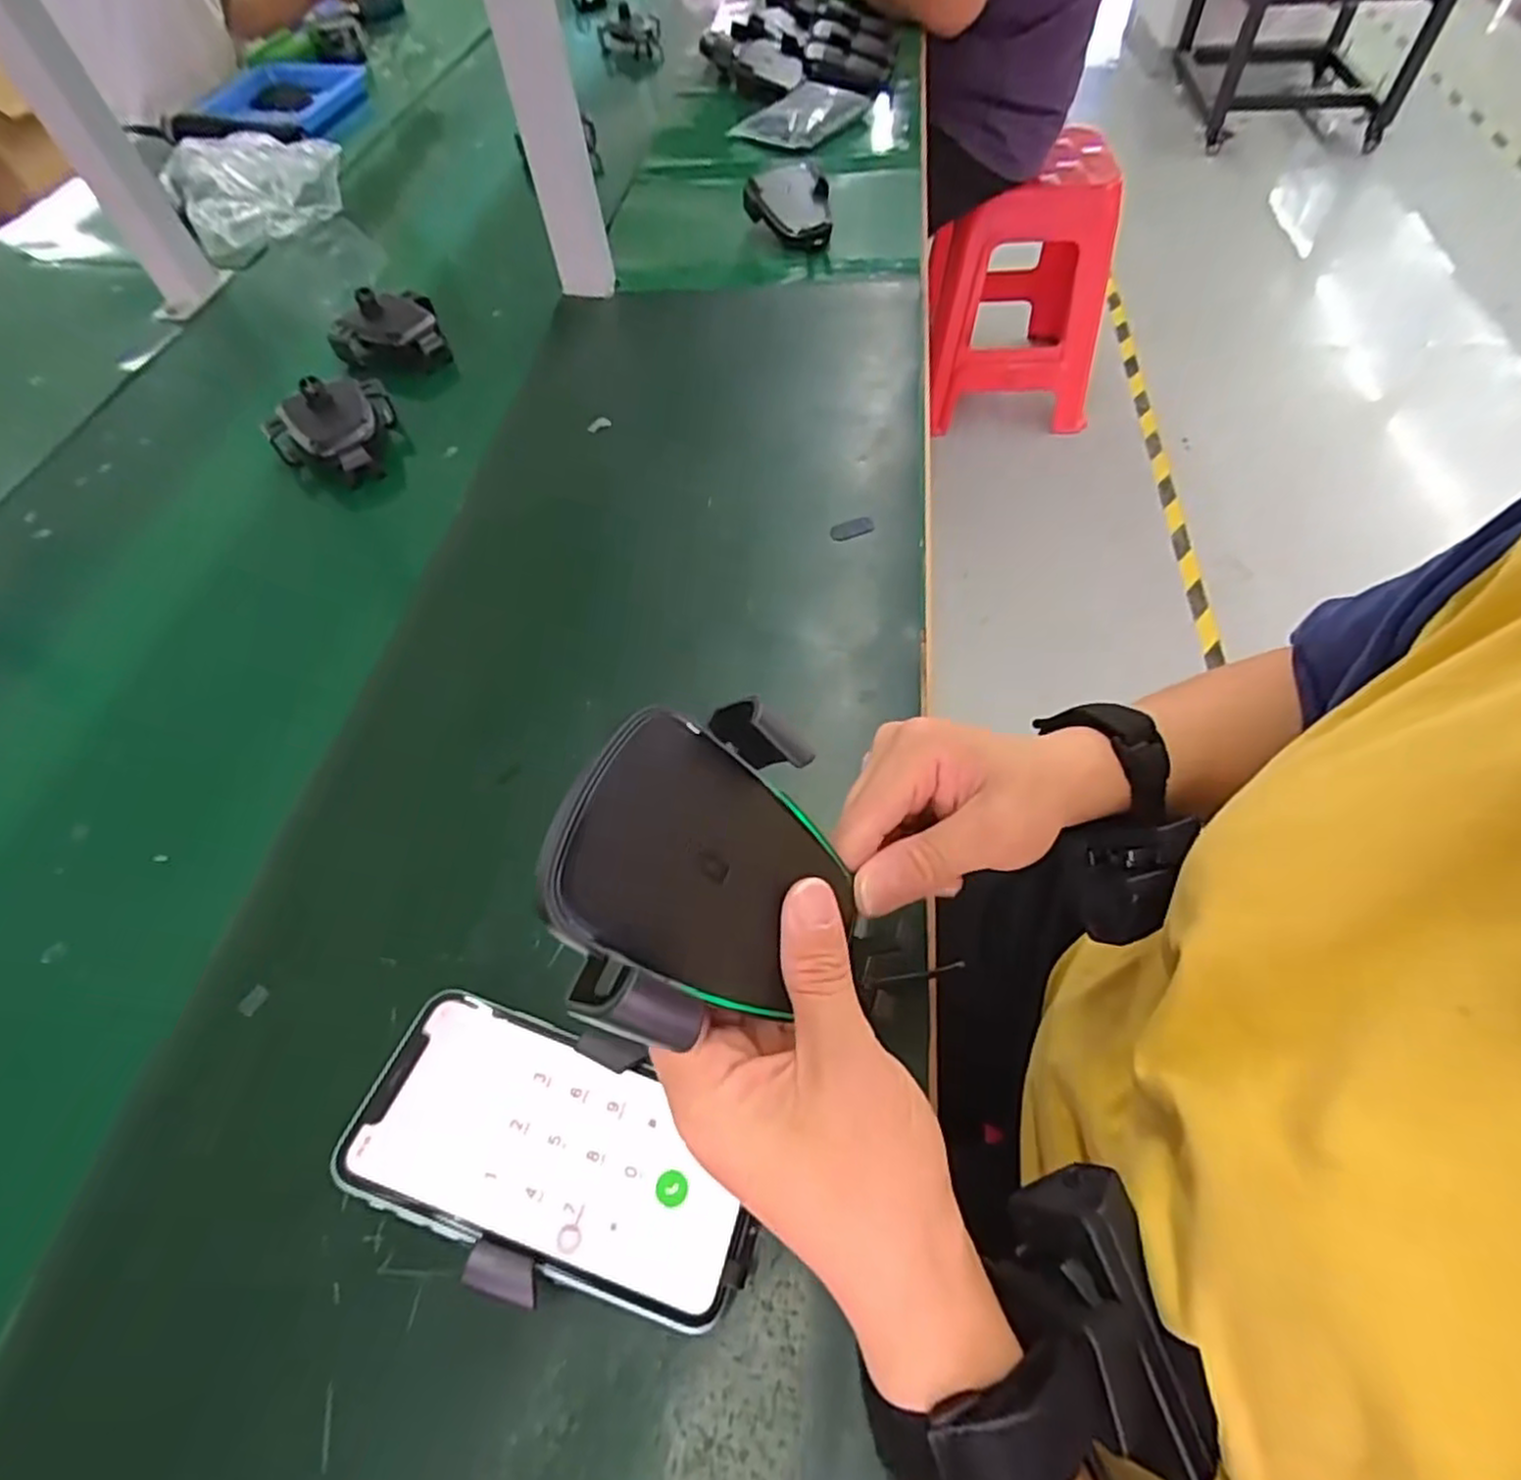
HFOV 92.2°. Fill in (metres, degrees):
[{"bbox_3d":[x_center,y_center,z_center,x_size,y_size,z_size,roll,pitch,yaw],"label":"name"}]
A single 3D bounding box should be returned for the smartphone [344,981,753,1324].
[{"bbox_3d":[-0.077,0.154,0.277,0.143,0.004,0.073,21,50,3],"label":"smartphone"}]

